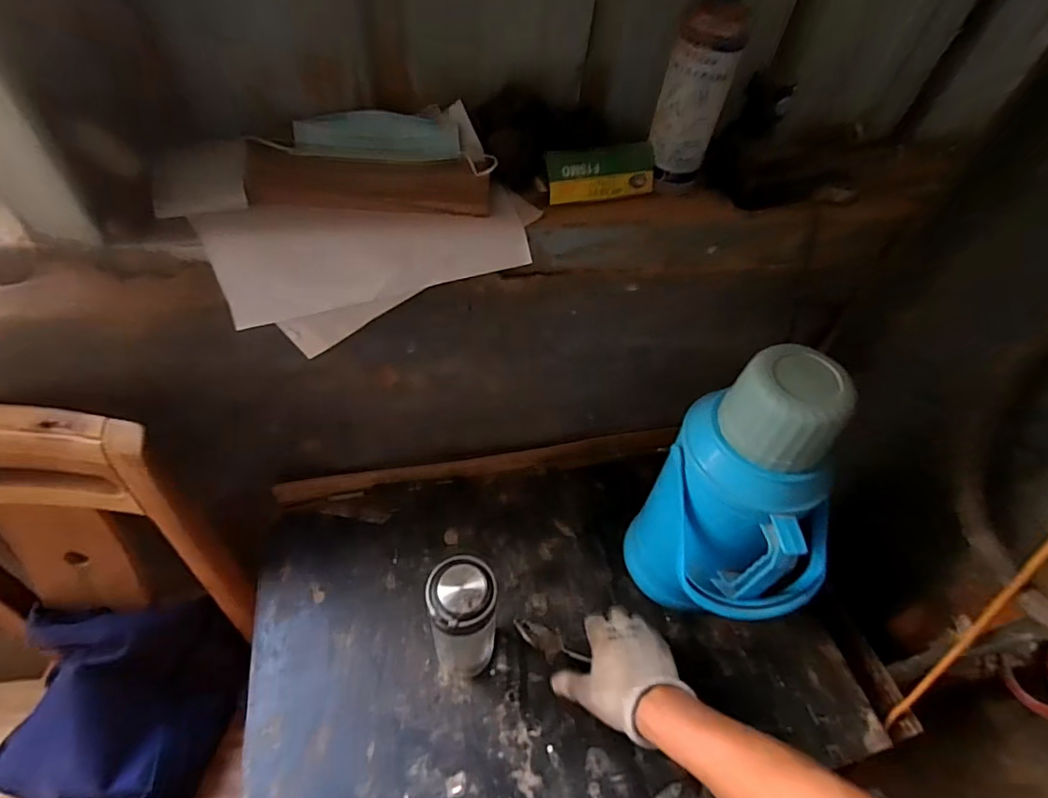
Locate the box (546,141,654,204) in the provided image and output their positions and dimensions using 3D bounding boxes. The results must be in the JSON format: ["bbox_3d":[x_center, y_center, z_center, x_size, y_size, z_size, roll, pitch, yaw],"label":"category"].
[{"bbox_3d":[0.079,-0.233,0.542,0.115,0.050,0.017,-9,24,-13],"label":"box"}]

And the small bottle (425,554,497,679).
[{"bbox_3d":[-0.066,0.242,0.568,0.063,0.199,0.067,-6,52,-10],"label":"small bottle"}]

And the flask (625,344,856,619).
[{"bbox_3d":[0.233,0.124,0.565,0.151,0.370,0.163,-2,51,-7],"label":"flask"}]

